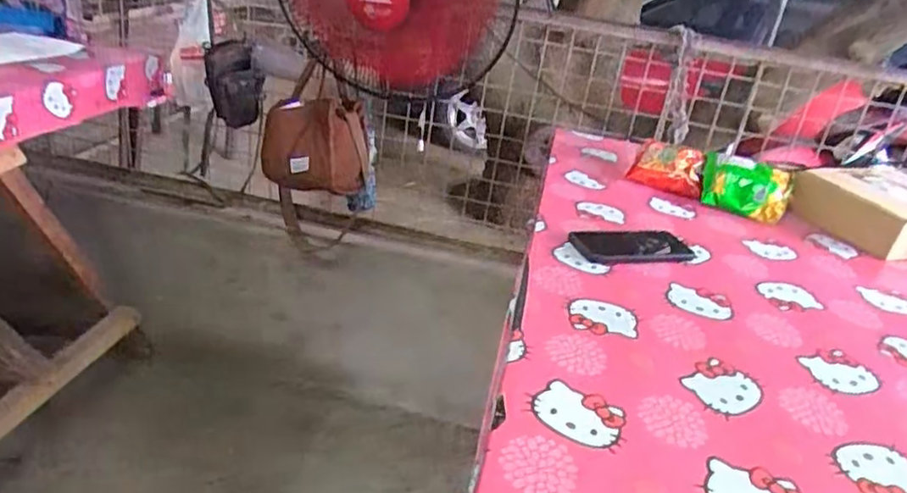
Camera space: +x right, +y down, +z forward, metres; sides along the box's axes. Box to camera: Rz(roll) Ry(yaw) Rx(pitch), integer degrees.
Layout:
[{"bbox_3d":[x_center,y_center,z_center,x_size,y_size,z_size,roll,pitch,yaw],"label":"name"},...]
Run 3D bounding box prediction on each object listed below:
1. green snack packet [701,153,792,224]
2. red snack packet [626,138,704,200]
[{"bbox_3d":[0.494,-0.104,1.114,0.143,0.037,0.131,21,63,20],"label":"green snack packet"},{"bbox_3d":[0.384,-0.142,1.172,0.124,0.060,0.117,18,28,18],"label":"red snack packet"}]

